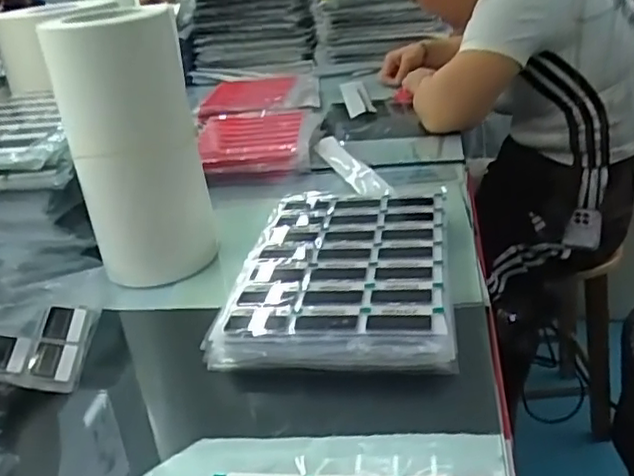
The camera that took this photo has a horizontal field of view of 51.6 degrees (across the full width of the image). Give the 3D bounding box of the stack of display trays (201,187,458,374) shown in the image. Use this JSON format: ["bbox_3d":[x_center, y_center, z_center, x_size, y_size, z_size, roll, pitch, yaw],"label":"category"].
[{"bbox_3d":[0.030,0.029,0.675,0.208,0.040,0.328,-2,26,9],"label":"stack of display trays"}]

